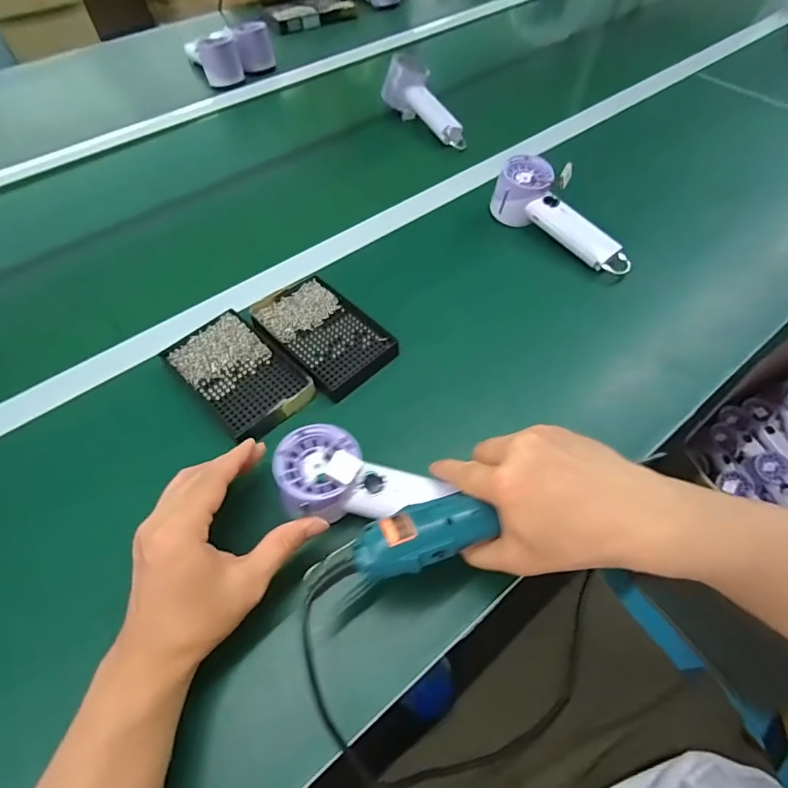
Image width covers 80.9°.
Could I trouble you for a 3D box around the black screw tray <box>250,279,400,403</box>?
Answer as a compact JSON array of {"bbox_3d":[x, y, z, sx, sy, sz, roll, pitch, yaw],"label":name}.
[{"bbox_3d":[-0.075,-0.065,0.488,0.094,0.017,0.142,-38,64,-22],"label":"black screw tray"}]

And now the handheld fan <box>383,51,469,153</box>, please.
[{"bbox_3d":[0.056,-0.454,0.737,0.063,0.068,0.188,-30,77,-18],"label":"handheld fan"}]

